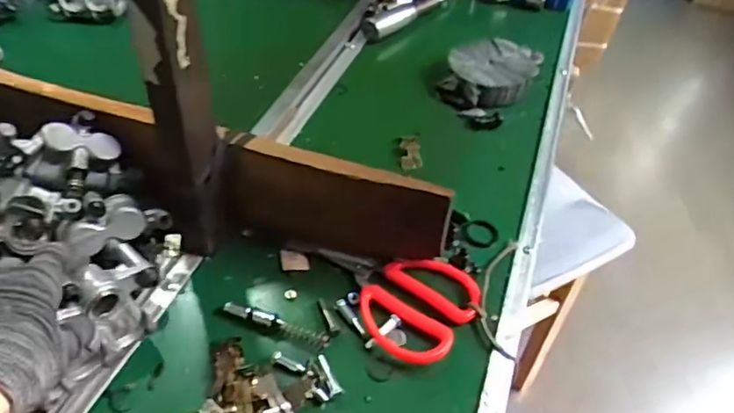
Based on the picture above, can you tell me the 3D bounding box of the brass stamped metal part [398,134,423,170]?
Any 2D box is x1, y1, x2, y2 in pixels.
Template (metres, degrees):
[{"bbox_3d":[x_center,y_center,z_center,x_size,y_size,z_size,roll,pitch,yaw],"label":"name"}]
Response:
[{"bbox_3d":[0.045,-0.057,0.599,0.021,0.010,0.041,-1,57,-9],"label":"brass stamped metal part"}]

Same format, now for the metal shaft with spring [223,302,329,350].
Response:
[{"bbox_3d":[-0.070,0.091,0.449,0.086,0.013,0.012,16,46,11],"label":"metal shaft with spring"}]

